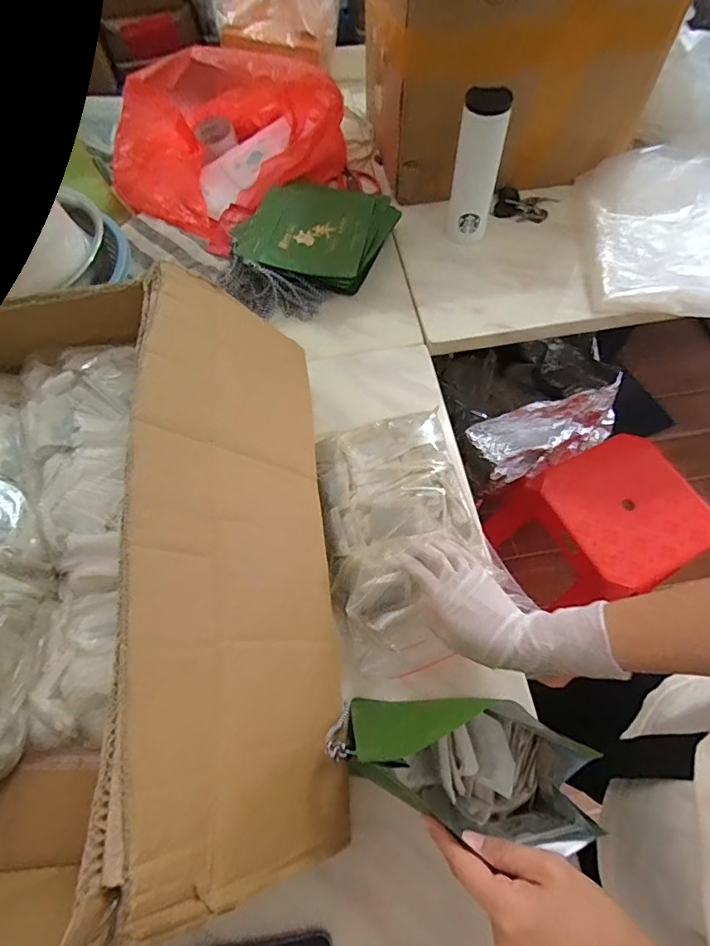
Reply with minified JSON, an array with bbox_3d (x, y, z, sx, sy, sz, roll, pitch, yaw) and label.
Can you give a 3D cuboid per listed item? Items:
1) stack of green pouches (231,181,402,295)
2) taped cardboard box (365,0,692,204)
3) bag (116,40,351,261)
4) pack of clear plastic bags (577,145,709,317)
[{"bbox_3d":[-0.070,-0.416,0.807,0.241,0.037,0.231,19,66,13],"label":"stack of green pouches"},{"bbox_3d":[0.259,-0.760,0.819,0.448,0.401,0.379,-15,63,-4],"label":"taped cardboard box"},{"bbox_3d":[-0.264,-0.619,0.868,0.355,0.185,0.330,30,68,16],"label":"bag"},{"bbox_3d":[0.587,-0.401,0.791,0.388,0.052,0.349,6,64,6],"label":"pack of clear plastic bags"}]

